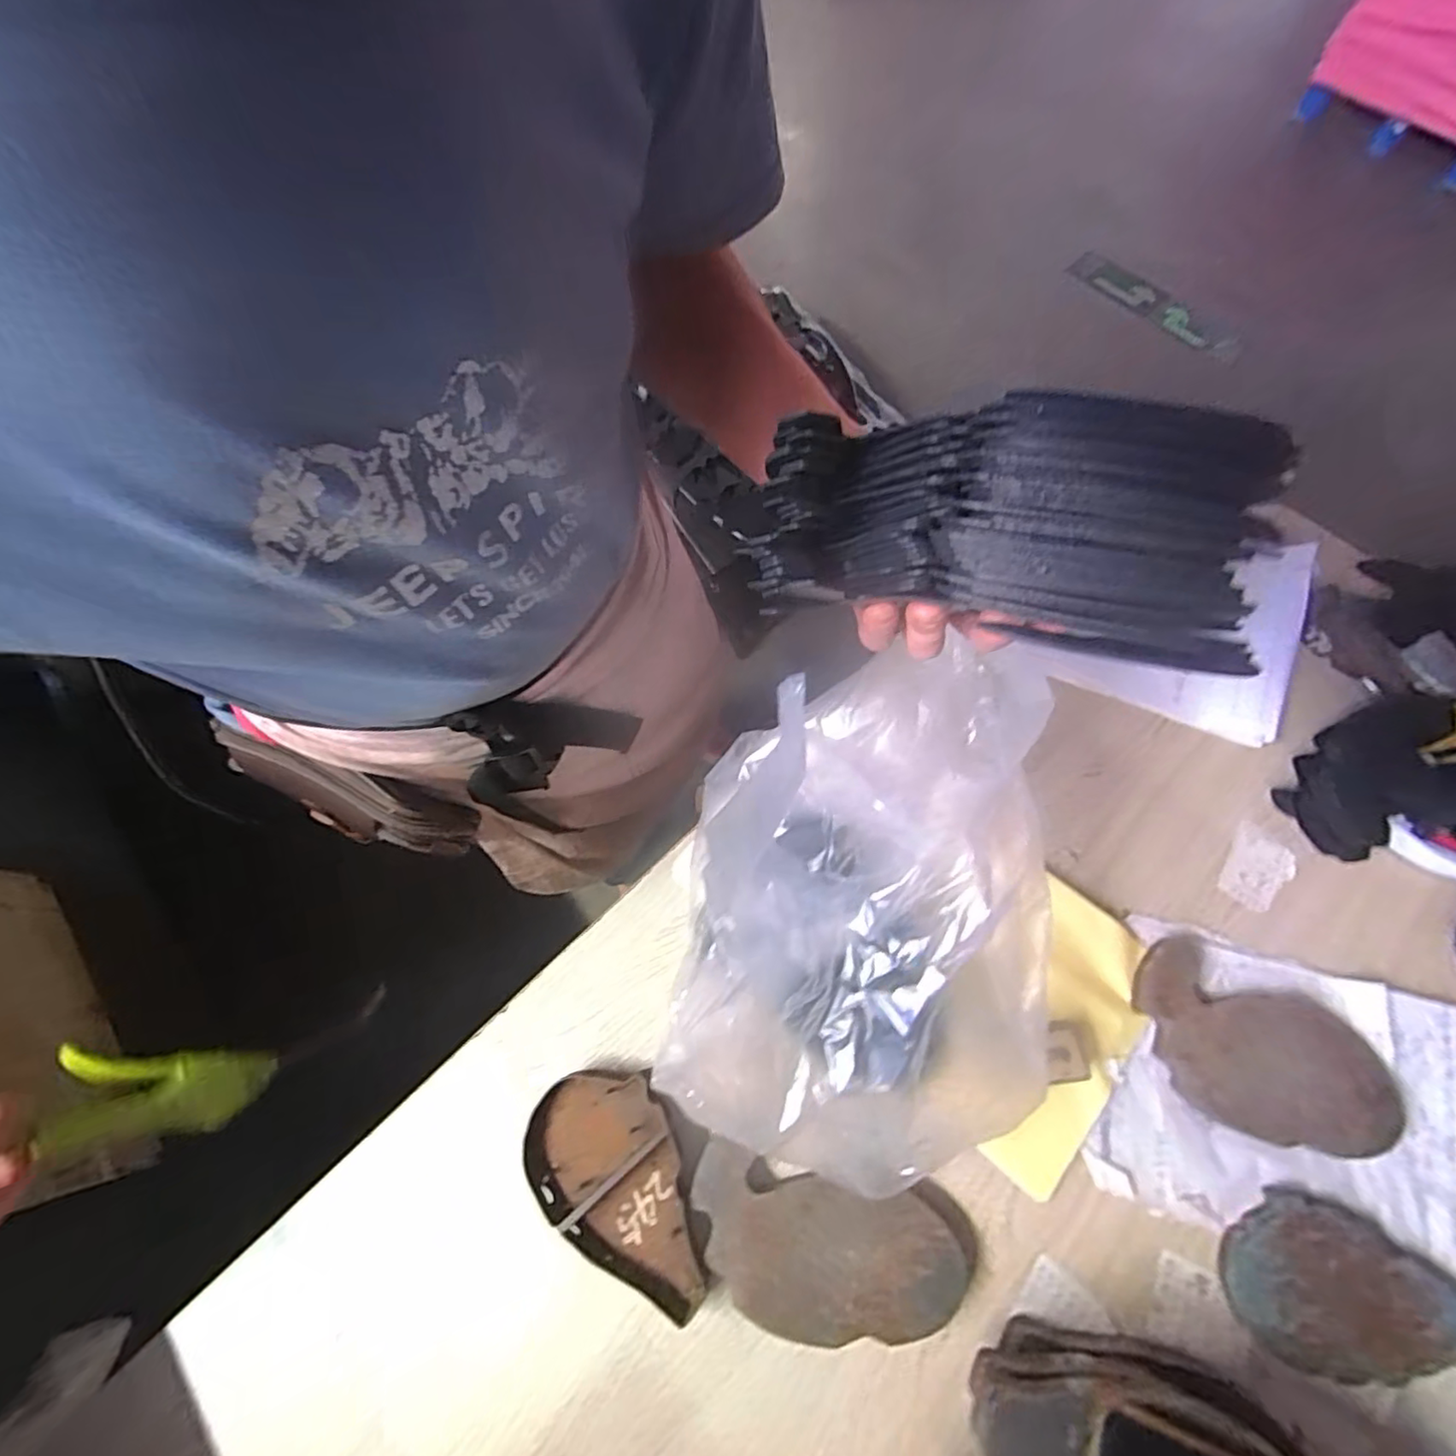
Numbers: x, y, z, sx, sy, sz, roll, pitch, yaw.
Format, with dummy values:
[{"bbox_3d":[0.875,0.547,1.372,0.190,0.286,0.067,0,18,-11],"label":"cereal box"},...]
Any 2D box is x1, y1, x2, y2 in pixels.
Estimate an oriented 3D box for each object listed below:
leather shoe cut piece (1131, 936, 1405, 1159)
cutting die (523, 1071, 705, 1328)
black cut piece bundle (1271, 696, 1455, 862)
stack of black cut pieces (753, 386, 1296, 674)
[{"bbox_3d":[0.394,0.242,0.456,0.183,0.024,0.111,28,73,11],"label":"leather shoe cut piece"},{"bbox_3d":[-0.083,0.326,0.435,0.101,0.030,0.147,-13,69,-3],"label":"cutting die"},{"bbox_3d":[0.550,0.034,0.503,0.166,0.066,0.106,-16,70,-5],"label":"black cut piece bundle"},{"bbox_3d":[0.093,-0.080,0.230,0.173,0.049,0.084,14,69,30],"label":"stack of black cut pieces"}]

